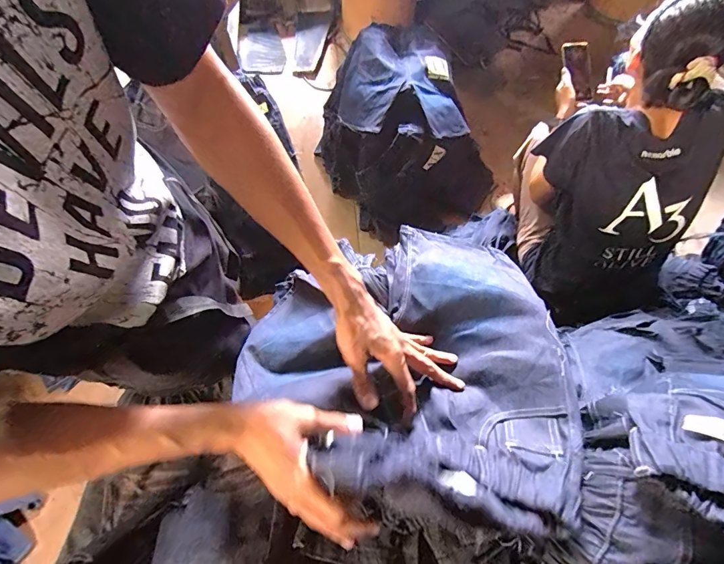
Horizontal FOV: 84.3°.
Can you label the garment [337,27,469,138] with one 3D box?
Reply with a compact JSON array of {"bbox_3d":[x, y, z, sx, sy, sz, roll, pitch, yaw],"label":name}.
[{"bbox_3d":[0.154,-0.701,1.442,0.468,0.177,0.358,5,64,3],"label":"garment"}]

